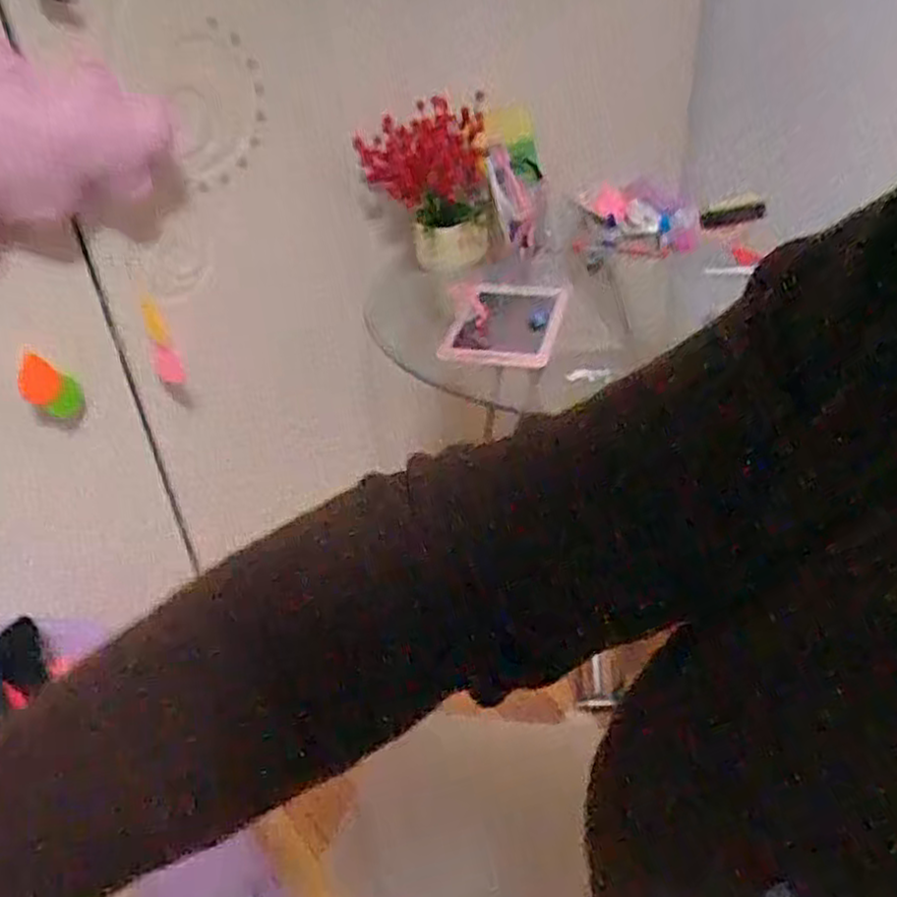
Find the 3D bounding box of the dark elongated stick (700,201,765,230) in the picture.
[{"bbox_3d":[0.424,-0.349,1.144,0.116,0.023,0.020,-15,38,-14],"label":"dark elongated stick"}]

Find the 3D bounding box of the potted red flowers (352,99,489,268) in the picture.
[{"bbox_3d":[-0.032,-0.366,1.080,0.171,0.205,0.176,-2,36,3],"label":"potted red flowers"}]

